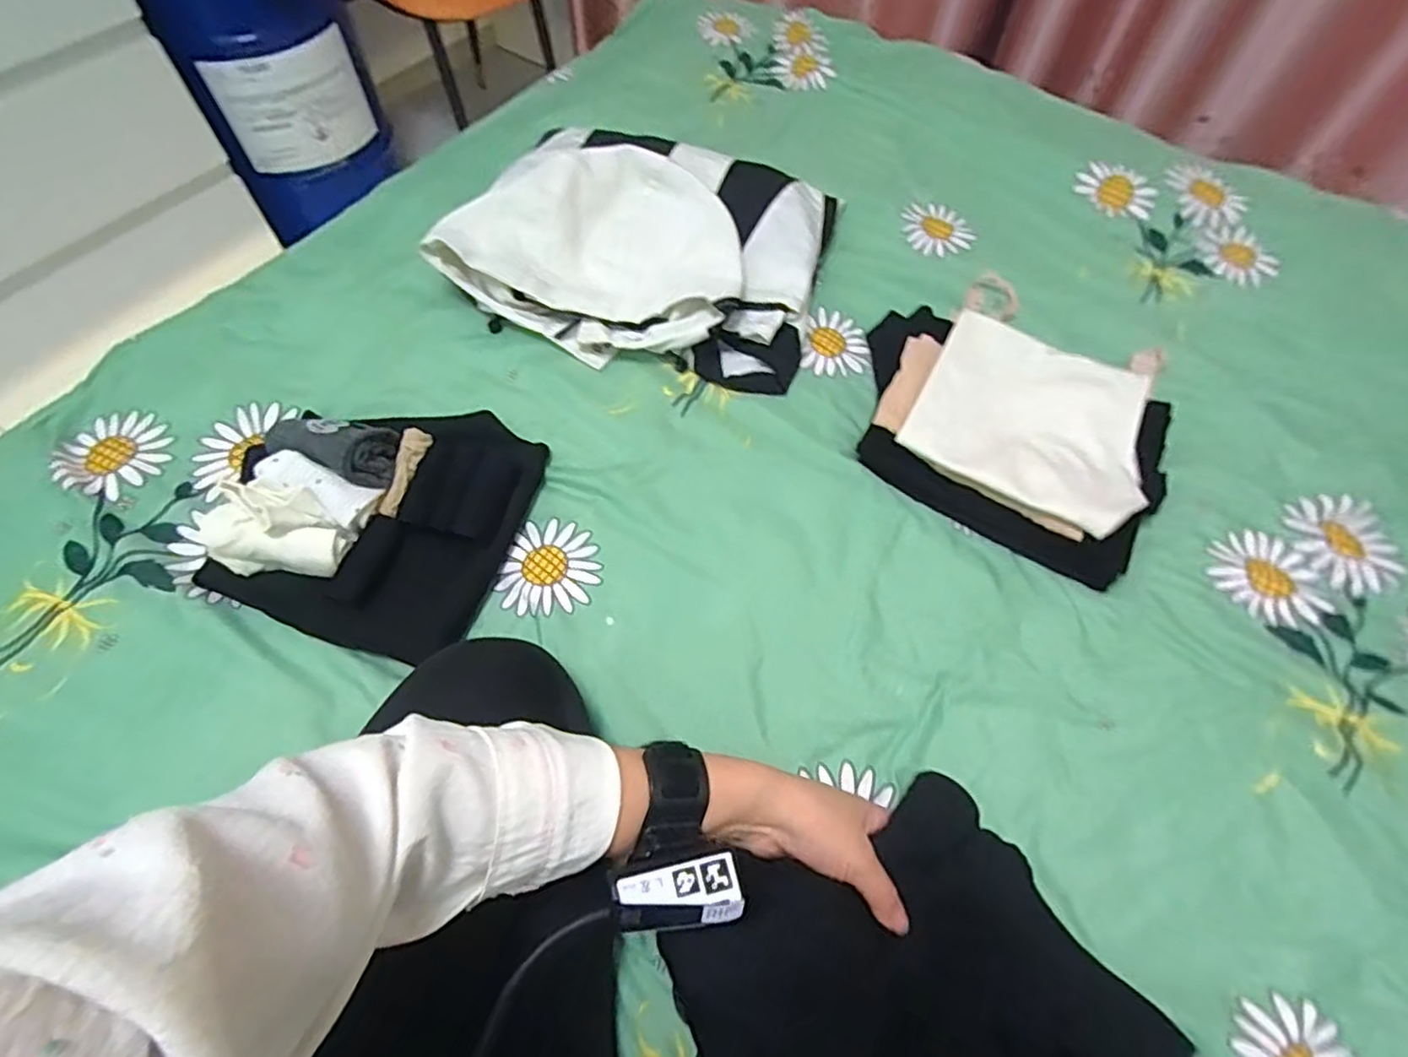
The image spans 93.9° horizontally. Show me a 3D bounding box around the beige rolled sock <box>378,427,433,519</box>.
[{"bbox_3d":[-0.247,-0.047,0.546,0.021,0.020,0.078,10,61,3],"label":"beige rolled sock"}]

